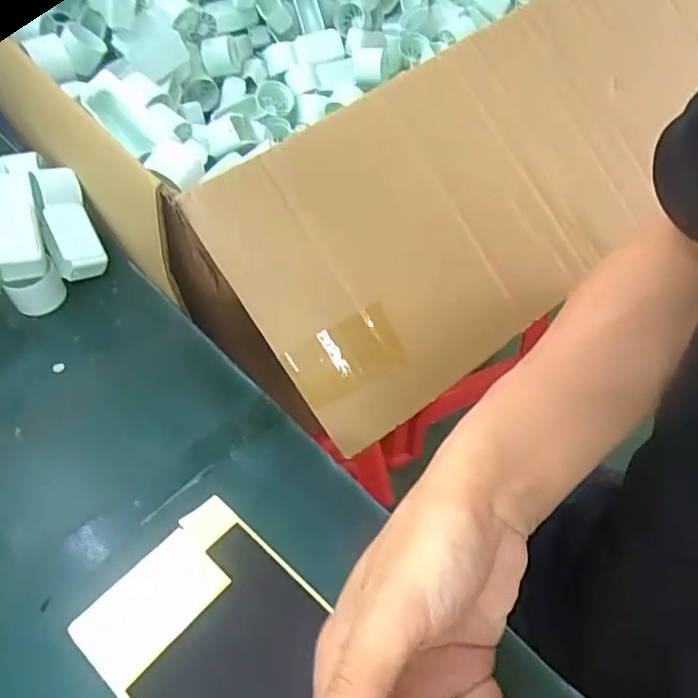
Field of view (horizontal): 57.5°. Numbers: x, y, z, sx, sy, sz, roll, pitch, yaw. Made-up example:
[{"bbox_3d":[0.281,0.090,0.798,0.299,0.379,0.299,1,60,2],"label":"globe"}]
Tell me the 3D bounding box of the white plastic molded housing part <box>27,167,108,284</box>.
[{"bbox_3d":[-0.224,-0.103,0.504,0.036,0.029,0.093,-20,74,-12],"label":"white plastic molded housing part"}]

